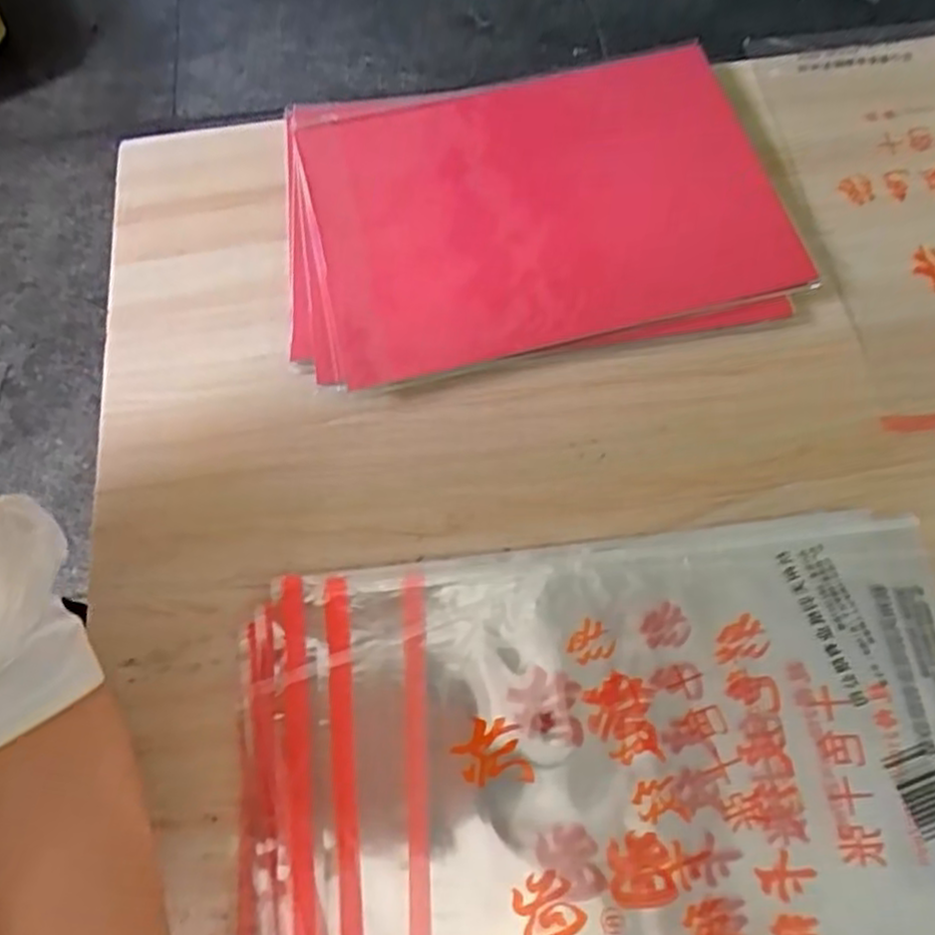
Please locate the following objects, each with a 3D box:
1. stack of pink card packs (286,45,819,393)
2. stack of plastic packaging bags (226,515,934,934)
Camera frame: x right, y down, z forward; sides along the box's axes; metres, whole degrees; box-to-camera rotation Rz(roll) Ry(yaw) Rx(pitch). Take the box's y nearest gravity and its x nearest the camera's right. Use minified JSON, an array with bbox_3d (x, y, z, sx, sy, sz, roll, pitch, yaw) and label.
[{"bbox_3d":[0.043,-0.180,0.515,0.336,0.037,0.240,-9,66,-1],"label":"stack of pink card packs"},{"bbox_3d":[0.088,0.158,0.375,0.409,0.011,0.246,-6,66,0],"label":"stack of plastic packaging bags"}]

